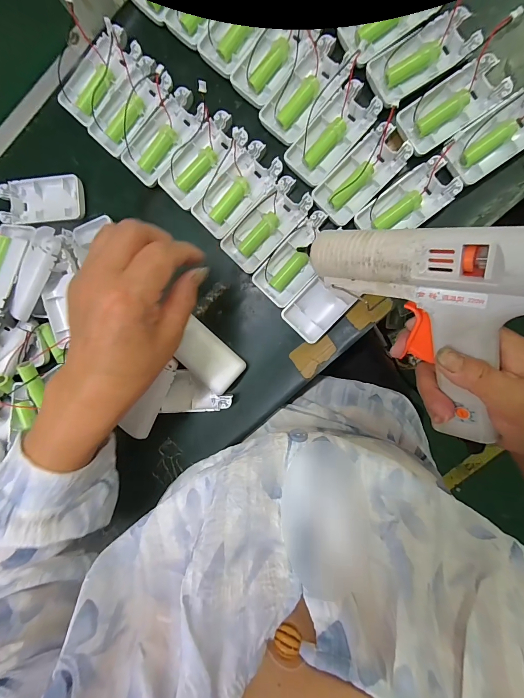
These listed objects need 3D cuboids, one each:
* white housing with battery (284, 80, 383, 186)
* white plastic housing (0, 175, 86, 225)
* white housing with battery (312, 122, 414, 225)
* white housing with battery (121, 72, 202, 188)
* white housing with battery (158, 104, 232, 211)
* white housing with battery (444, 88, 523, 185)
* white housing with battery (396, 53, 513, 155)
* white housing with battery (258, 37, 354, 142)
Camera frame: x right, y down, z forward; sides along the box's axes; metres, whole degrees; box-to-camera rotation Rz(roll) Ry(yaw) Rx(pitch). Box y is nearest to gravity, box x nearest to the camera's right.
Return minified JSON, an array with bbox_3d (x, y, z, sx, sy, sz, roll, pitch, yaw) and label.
[{"bbox_3d":[0.065,-0.204,0.305,0.044,0.015,0.092,45,97,1],"label":"white housing with battery"},{"bbox_3d":[-0.239,-0.161,0.346,0.092,0.010,0.045,0,90,6],"label":"white plastic housing"},{"bbox_3d":[0.094,-0.164,0.305,0.092,0.017,0.043,-43,90,7],"label":"white housing with battery"},{"bbox_3d":[-0.101,-0.218,0.326,0.049,0.017,0.095,36,97,2],"label":"white housing with battery"},{"bbox_3d":[-0.065,-0.192,0.320,0.045,0.014,0.093,34,96,2],"label":"white housing with battery"},{"bbox_3d":[0.213,-0.190,0.286,0.089,0.018,0.042,-34,91,7],"label":"white housing with battery"},{"bbox_3d":[0.170,-0.218,0.287,0.087,0.017,0.043,-31,91,7],"label":"white housing with battery"},{"bbox_3d":[0.042,-0.242,0.304,0.043,0.018,0.093,44,97,1],"label":"white housing with battery"}]

